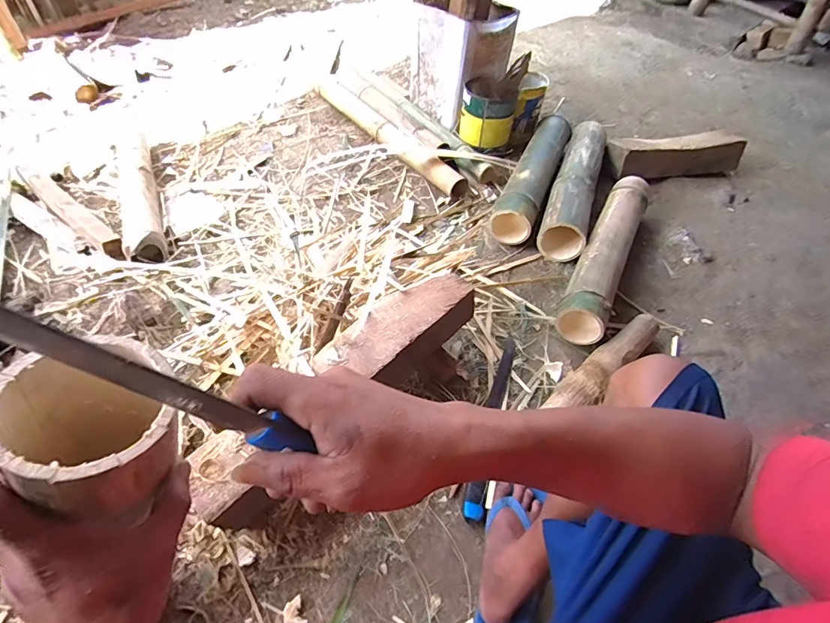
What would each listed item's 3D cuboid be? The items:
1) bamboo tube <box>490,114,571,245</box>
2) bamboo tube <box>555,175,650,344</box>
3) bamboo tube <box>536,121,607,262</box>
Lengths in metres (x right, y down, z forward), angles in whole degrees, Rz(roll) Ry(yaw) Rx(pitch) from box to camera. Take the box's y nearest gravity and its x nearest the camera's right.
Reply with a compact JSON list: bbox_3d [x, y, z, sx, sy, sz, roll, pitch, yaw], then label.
[{"bbox_3d":[0.360,-0.423,1.331,0.118,0.120,0.611,21,52,10],"label":"bamboo tube"},{"bbox_3d":[0.482,-0.156,1.114,0.106,0.118,0.577,24,54,15],"label":"bamboo tube"},{"bbox_3d":[0.472,-0.377,1.299,0.121,0.123,0.603,21,52,10],"label":"bamboo tube"}]

